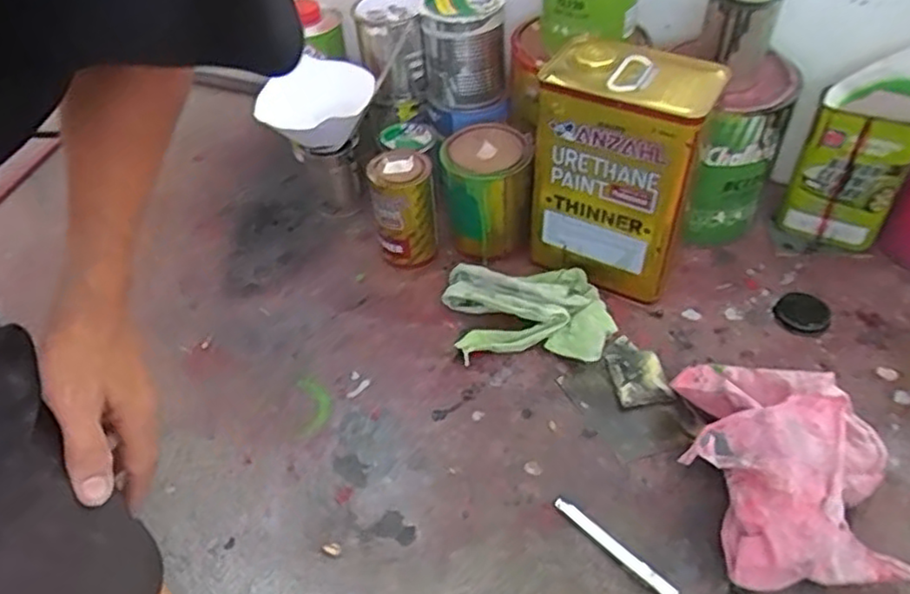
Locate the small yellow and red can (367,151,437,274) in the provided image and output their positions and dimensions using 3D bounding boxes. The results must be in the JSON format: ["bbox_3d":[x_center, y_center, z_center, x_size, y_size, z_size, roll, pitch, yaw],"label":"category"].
[{"bbox_3d":[-0.061,-0.096,0.834,0.070,0.134,0.083,-9,48,-7],"label":"small yellow and red can"}]

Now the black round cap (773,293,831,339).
[{"bbox_3d":[0.388,0.017,0.774,0.055,0.012,0.067,24,52,21],"label":"black round cap"}]

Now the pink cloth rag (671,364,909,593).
[{"bbox_3d":[0.300,0.144,0.607,0.193,0.085,0.226,8,48,8],"label":"pink cloth rag"}]

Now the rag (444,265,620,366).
[{"bbox_3d":[0.077,0.015,0.761,0.187,0.041,0.117,5,48,5],"label":"rag"}]

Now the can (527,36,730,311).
[{"bbox_3d":[0.172,-0.132,0.761,0.172,0.242,0.120,24,52,21],"label":"can"}]

